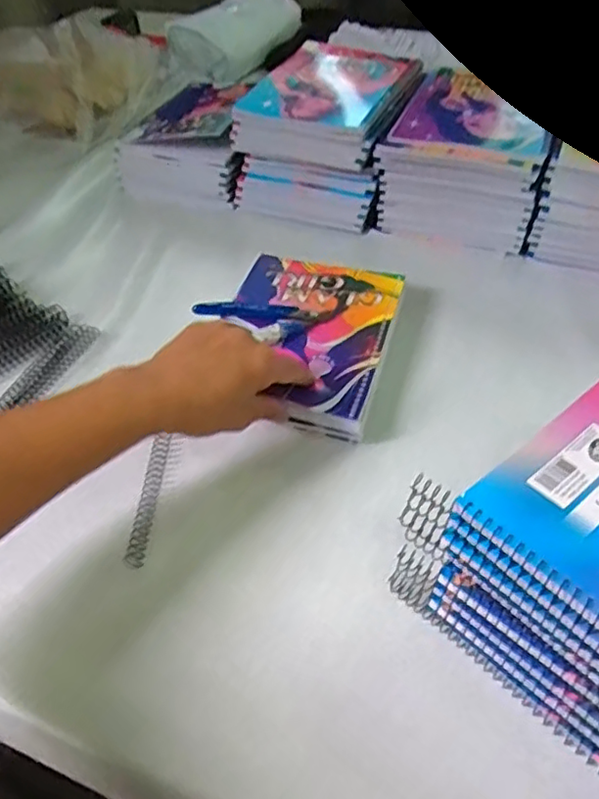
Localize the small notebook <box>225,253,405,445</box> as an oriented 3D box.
[{"bbox_3d":[0.005,-0.059,0.528,0.141,0.031,0.192,13,48,12],"label":"small notebook"}]

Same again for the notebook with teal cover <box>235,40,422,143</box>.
[{"bbox_3d":[0.040,-0.348,0.672,0.156,0.016,0.184,16,51,18],"label":"notebook with teal cover"}]

